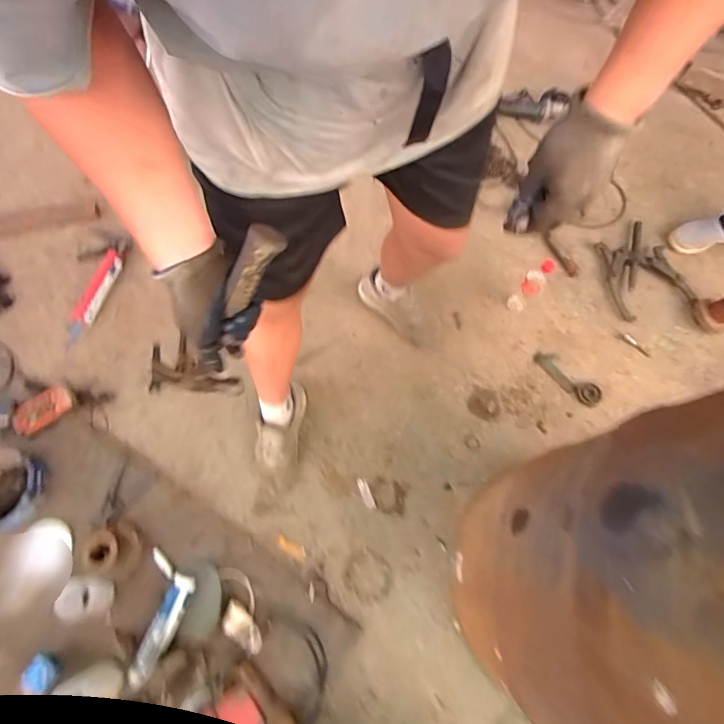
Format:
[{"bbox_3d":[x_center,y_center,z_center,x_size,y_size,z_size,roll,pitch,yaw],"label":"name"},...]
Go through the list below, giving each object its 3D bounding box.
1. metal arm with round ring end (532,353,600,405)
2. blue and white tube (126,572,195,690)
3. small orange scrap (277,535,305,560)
[{"bbox_3d":[0.593,0.043,1.223,0.064,0.022,0.205,-39,74,-14],"label":"metal arm with round ring end"},{"bbox_3d":[-0.453,0.600,0.955,0.055,0.047,0.220,19,70,6],"label":"blue and white tube"},{"bbox_3d":[-0.175,0.461,1.053,0.081,0.004,0.028,28,71,10],"label":"small orange scrap"}]

